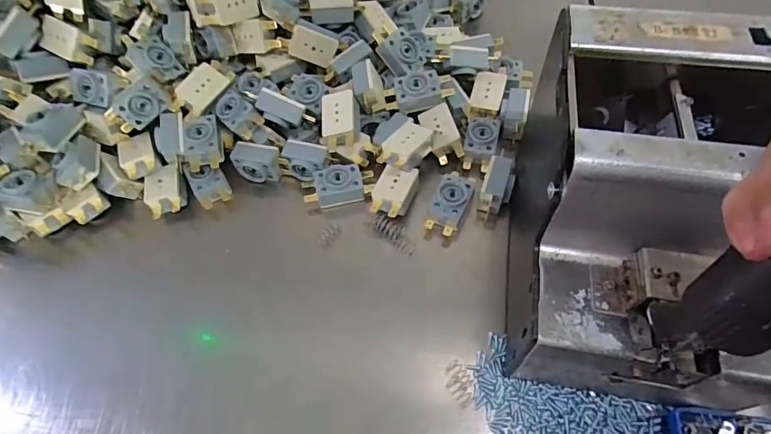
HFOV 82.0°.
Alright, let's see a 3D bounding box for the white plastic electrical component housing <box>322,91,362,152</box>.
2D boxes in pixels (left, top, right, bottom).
[{"bbox_3d":[-0.036,-0.077,0.358,0.029,0.014,0.048,-5,77,4],"label":"white plastic electrical component housing"}]

